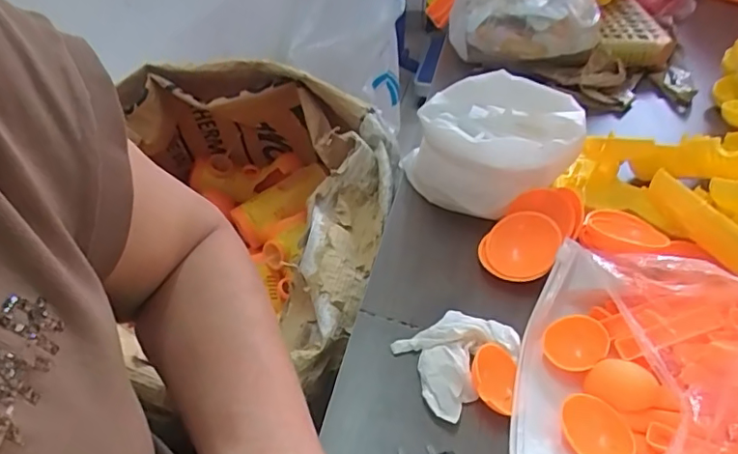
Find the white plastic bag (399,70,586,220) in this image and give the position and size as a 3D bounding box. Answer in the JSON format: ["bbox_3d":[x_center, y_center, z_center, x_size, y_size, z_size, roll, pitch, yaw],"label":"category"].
[{"bbox_3d":[0.101,-0.071,0.472,0.142,0.075,0.104,18,44,18],"label":"white plastic bag"}]

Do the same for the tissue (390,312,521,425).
[{"bbox_3d":[0.060,0.082,0.352,0.069,0.020,0.059,-18,45,-20],"label":"tissue"}]

